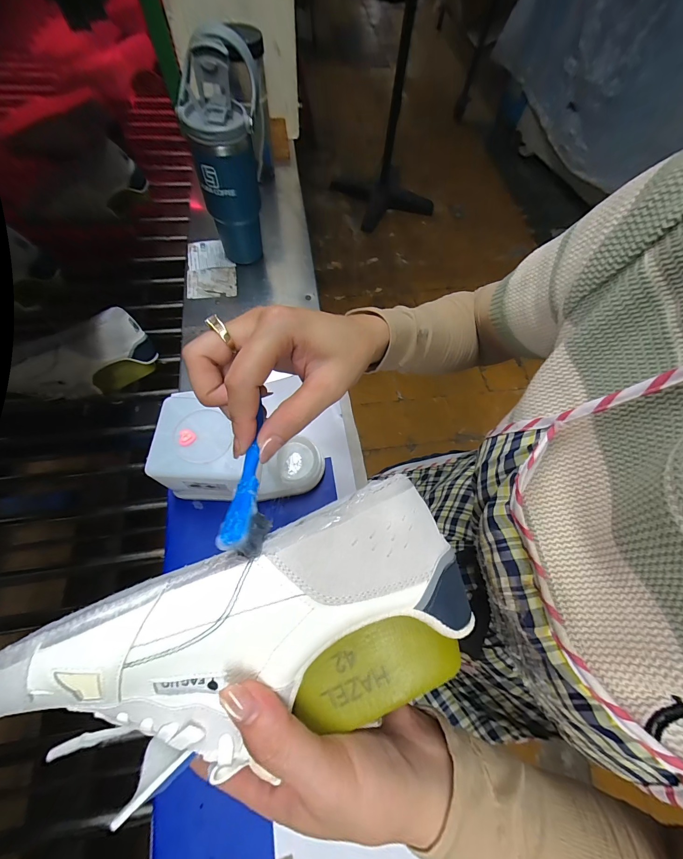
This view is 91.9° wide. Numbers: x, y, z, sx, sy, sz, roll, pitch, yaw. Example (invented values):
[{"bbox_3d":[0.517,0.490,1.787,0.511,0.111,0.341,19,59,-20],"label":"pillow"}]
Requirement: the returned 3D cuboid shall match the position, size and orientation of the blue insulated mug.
[{"bbox_3d":[-0.161,-0.393,0.514,0.111,0.270,0.088,-12,64,-7],"label":"blue insulated mug"}]

